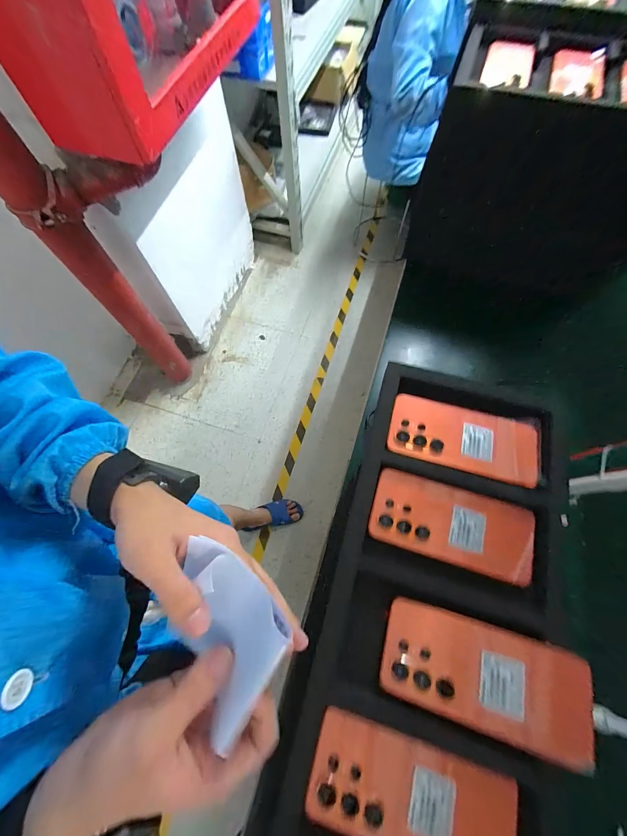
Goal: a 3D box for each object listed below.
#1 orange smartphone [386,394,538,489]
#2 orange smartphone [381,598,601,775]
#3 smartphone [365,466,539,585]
[{"bbox_3d":[0.177,0.024,0.369,0.165,0.005,0.081,15,68,10],"label":"orange smartphone"},{"bbox_3d":[0.151,0.234,0.281,0.167,0.006,0.082,9,66,18],"label":"orange smartphone"},{"bbox_3d":[0.151,0.116,0.339,0.168,0.006,0.080,14,72,11],"label":"smartphone"}]

